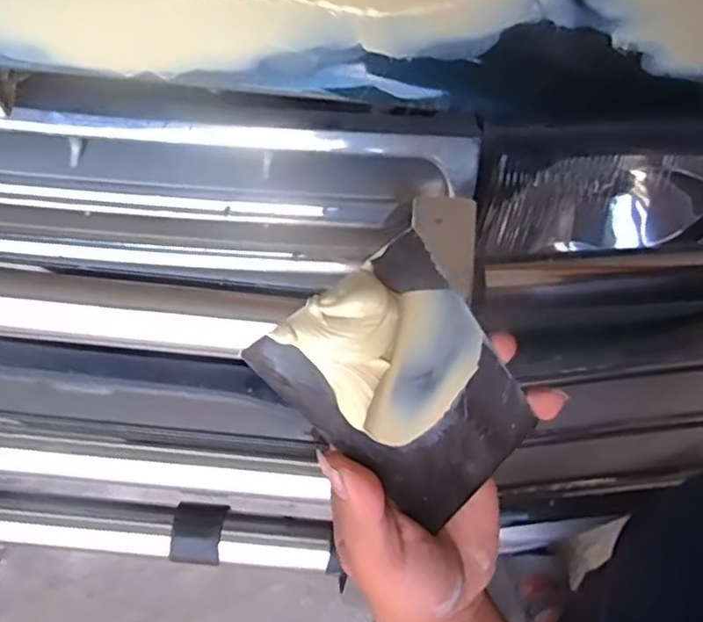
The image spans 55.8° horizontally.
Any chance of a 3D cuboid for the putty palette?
[{"bbox_3d":[0.029,0.035,0.259,0.073,0.135,0.015,-44,37,-6],"label":"putty palette"}]

